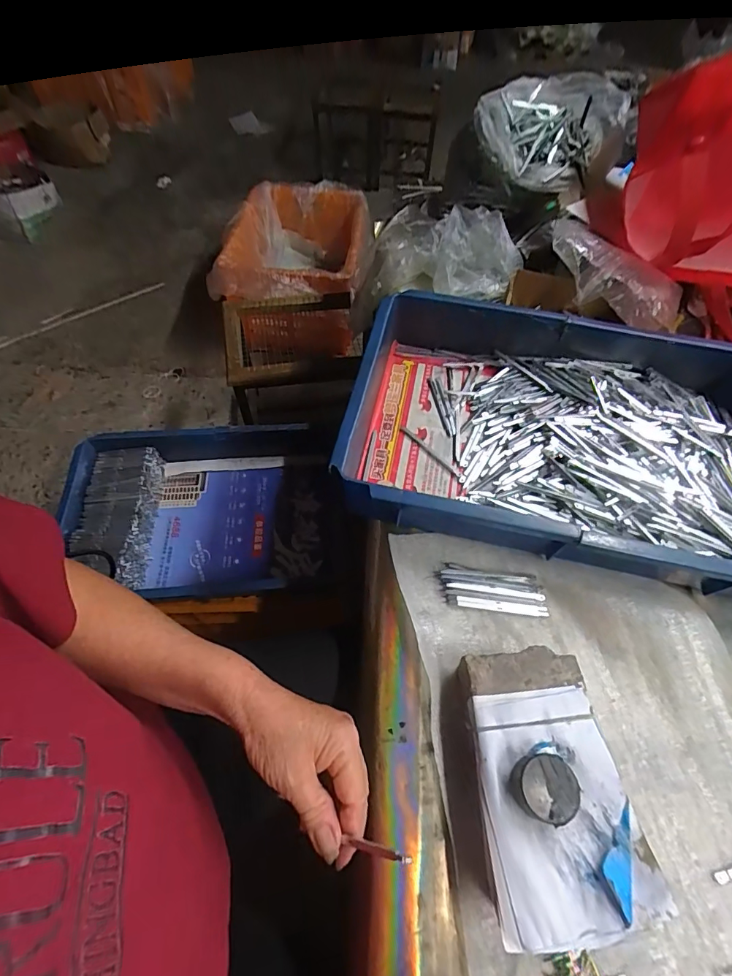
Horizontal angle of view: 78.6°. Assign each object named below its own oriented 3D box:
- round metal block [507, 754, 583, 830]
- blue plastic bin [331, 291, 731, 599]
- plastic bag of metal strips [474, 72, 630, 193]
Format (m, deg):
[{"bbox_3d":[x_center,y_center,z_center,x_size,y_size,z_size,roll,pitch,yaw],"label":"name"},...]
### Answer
[{"bbox_3d":[0.119,0.200,0.297,0.038,0.020,0.037,1,58,-2],"label":"round metal block"},{"bbox_3d":[0.204,-0.055,0.476,0.430,0.085,0.284,13,58,6],"label":"blue plastic bin"},{"bbox_3d":[0.258,-0.491,0.619,0.148,0.092,0.154,-36,66,-22],"label":"plastic bag of metal strips"}]

